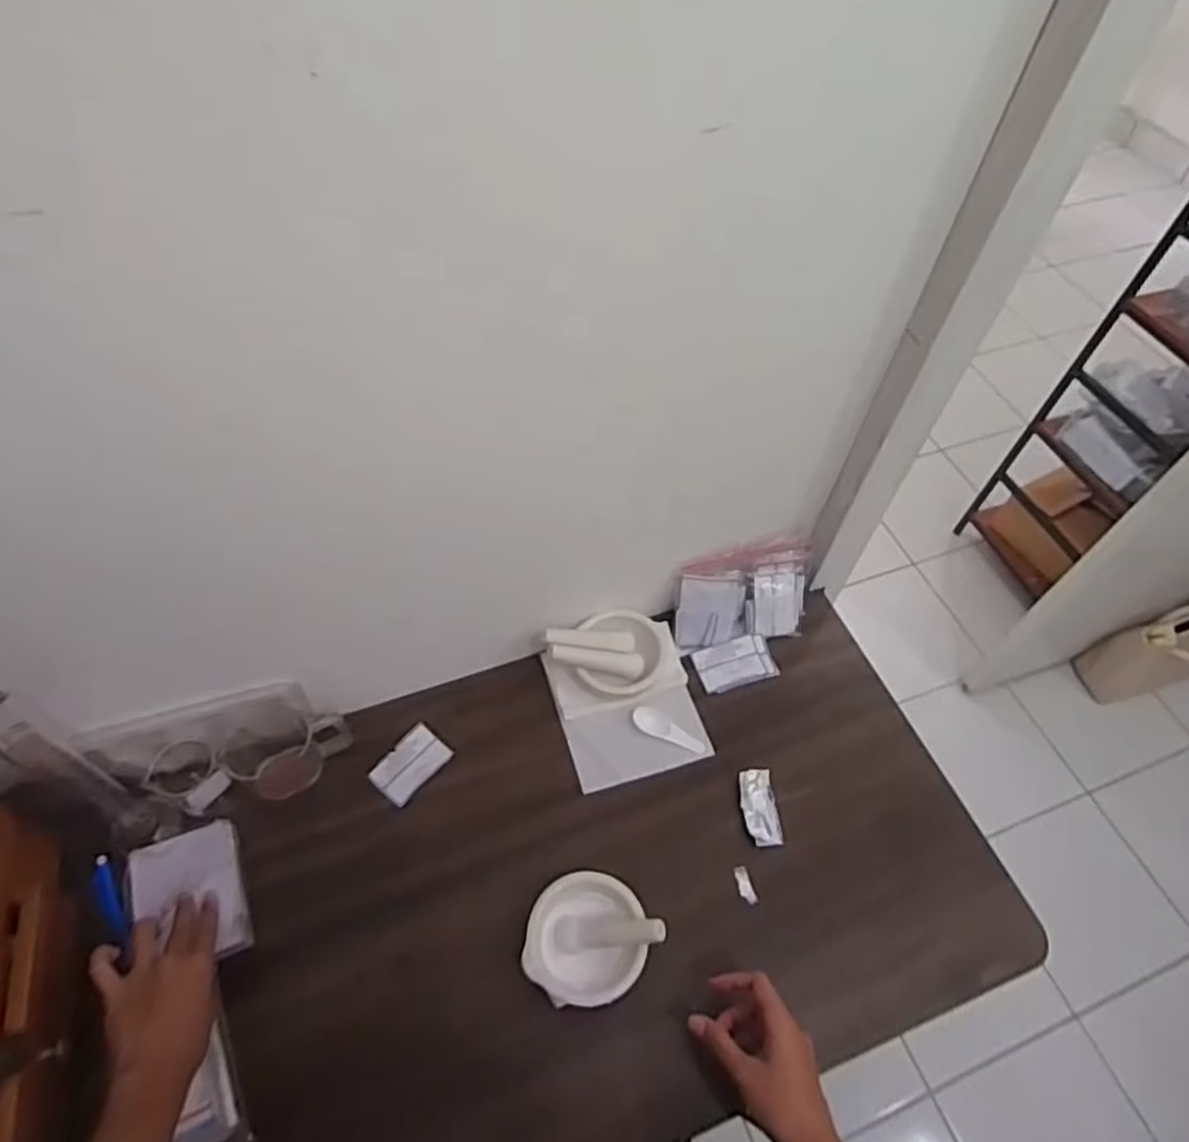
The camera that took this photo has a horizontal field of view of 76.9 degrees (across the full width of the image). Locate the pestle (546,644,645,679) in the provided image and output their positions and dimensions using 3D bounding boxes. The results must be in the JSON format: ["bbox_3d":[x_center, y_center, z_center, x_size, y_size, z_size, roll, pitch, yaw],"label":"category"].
[{"bbox_3d":[0.002,0.093,0.785,0.106,0.018,0.021,12,53,-19],"label":"pestle"}]

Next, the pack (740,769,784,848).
[{"bbox_3d":[0.165,0.235,0.746,0.034,0.004,0.075,-2,55,-4],"label":"pack"}]

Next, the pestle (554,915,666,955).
[{"bbox_3d":[0.014,0.311,0.644,0.106,0.025,0.029,-16,50,27],"label":"pestle"}]

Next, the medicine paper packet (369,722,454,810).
[{"bbox_3d":[-0.188,0.198,0.768,0.050,0.005,0.075,35,60,20],"label":"medicine paper packet"}]

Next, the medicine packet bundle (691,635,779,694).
[{"bbox_3d":[0.158,0.103,0.837,0.089,0.016,0.052,-16,57,-13],"label":"medicine packet bundle"}]

